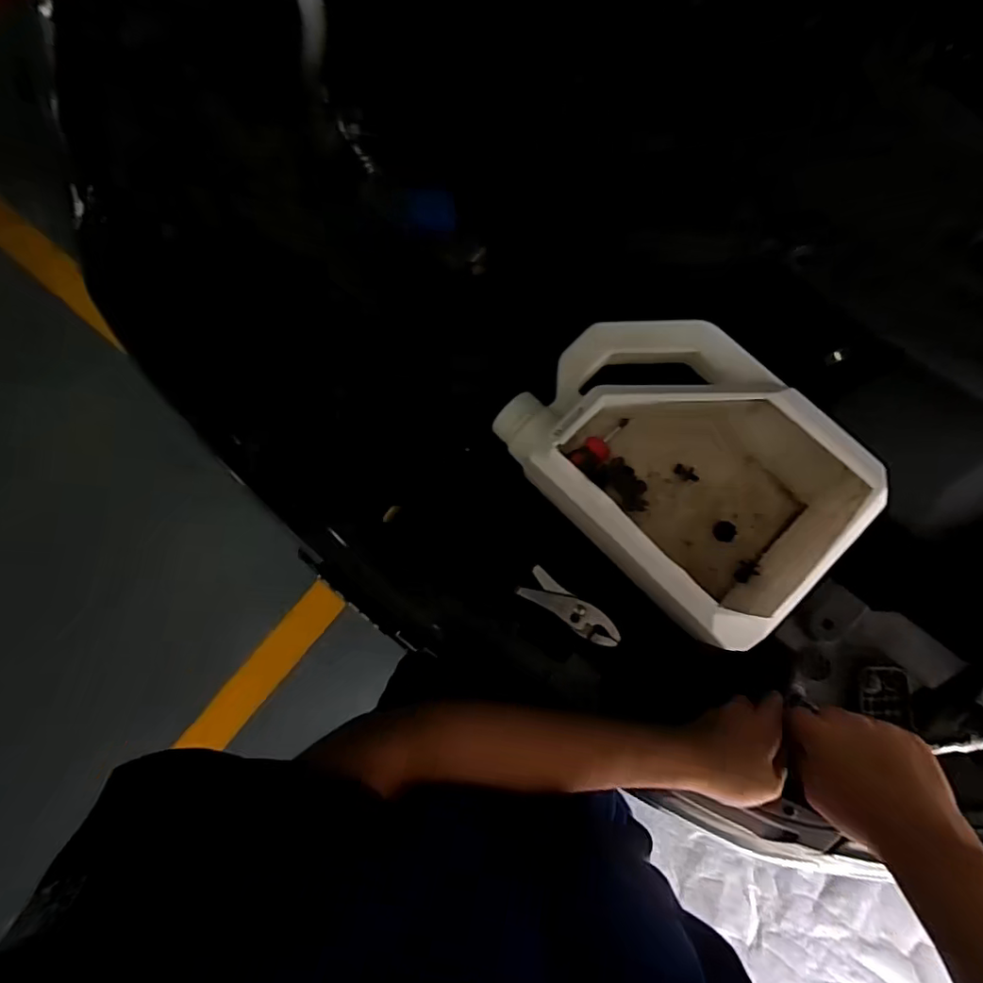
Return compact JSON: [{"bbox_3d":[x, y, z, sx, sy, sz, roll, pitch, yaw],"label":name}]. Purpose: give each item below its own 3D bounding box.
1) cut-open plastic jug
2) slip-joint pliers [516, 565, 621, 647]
[{"bbox_3d":[0.169,-0.030,0.479,0.207,0.115,0.267,-44,83,-7],"label":"cut-open plastic jug"},{"bbox_3d":[0.077,0.113,0.513,0.102,0.012,0.030,33,82,6],"label":"slip-joint pliers"}]

